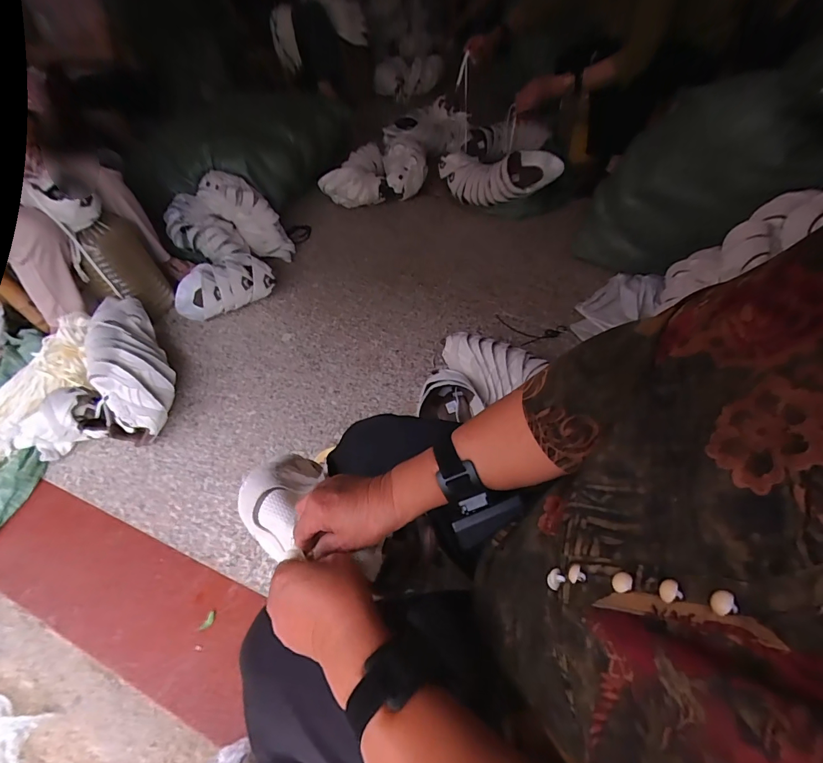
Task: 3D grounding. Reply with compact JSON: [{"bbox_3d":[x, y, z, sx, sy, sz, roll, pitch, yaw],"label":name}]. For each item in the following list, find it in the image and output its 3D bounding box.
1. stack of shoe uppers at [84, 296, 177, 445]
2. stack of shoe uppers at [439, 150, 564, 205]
[{"bbox_3d":[-0.785,-0.048,1.118,0.186,0.171,0.470,-29,59,-15],"label":"stack of shoe uppers"},{"bbox_3d":[0.300,-0.720,1.418,0.445,0.171,0.114,14,53,32],"label":"stack of shoe uppers"}]

